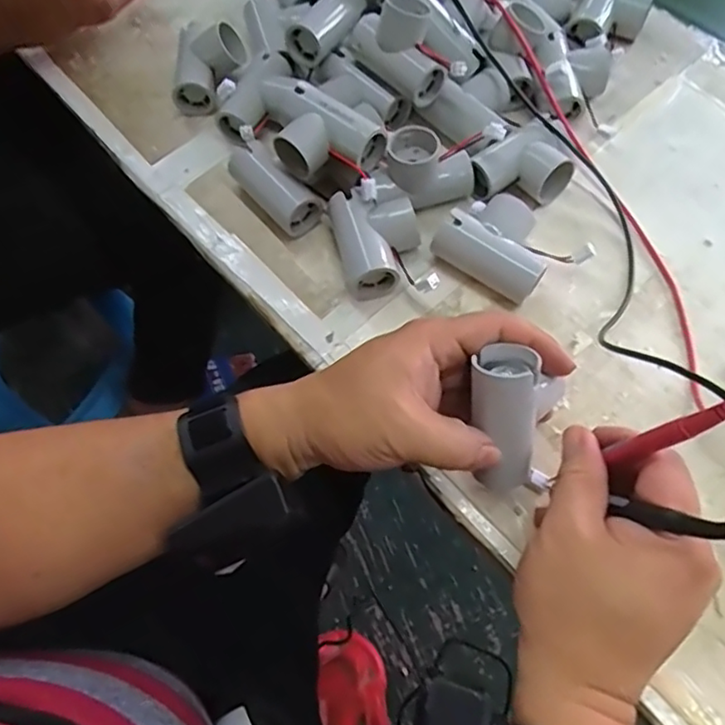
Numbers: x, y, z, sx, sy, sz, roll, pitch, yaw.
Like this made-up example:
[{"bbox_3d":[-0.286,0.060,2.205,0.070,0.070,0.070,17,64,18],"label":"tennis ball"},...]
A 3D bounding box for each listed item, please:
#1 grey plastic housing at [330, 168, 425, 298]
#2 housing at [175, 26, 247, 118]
[{"bbox_3d":[0.008,-0.089,0.414,0.059,0.041,0.077,-16,65,-5],"label":"grey plastic housing"},{"bbox_3d":[-0.126,-0.243,0.492,0.054,0.041,0.072,-1,64,3],"label":"housing"}]

